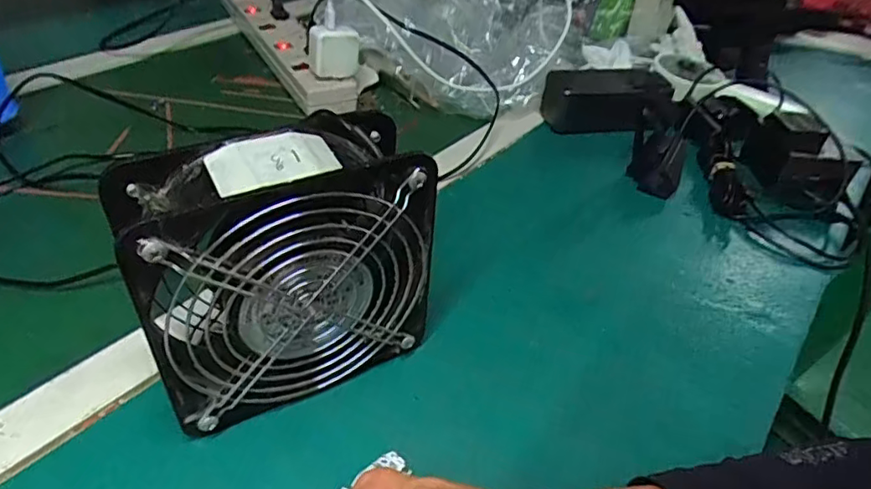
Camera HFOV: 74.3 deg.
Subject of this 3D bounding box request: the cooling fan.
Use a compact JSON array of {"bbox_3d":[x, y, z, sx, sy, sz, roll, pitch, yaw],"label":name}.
[{"bbox_3d":[-0.077,0.018,0.309,0.144,0.151,0.055,-19,44,-27],"label":"cooling fan"}]

